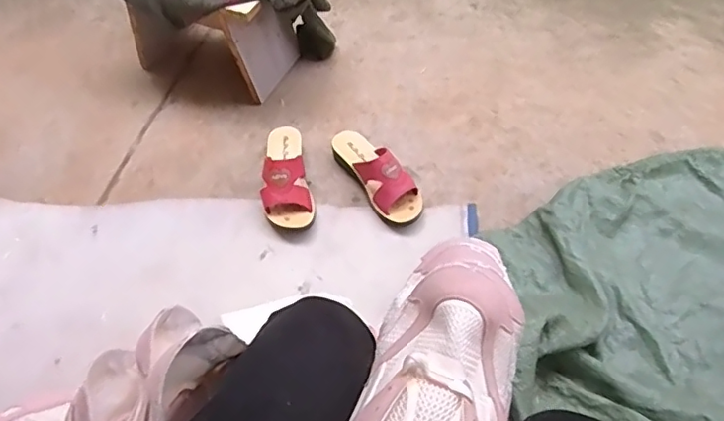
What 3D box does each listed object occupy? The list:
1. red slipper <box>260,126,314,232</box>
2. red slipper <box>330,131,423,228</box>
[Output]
[{"bbox_3d":[-0.142,-0.068,1.012,0.082,0.080,0.220,-9,57,-5],"label":"red slipper"},{"bbox_3d":[0.028,-0.074,1.004,0.080,0.097,0.224,-28,61,-16],"label":"red slipper"}]

